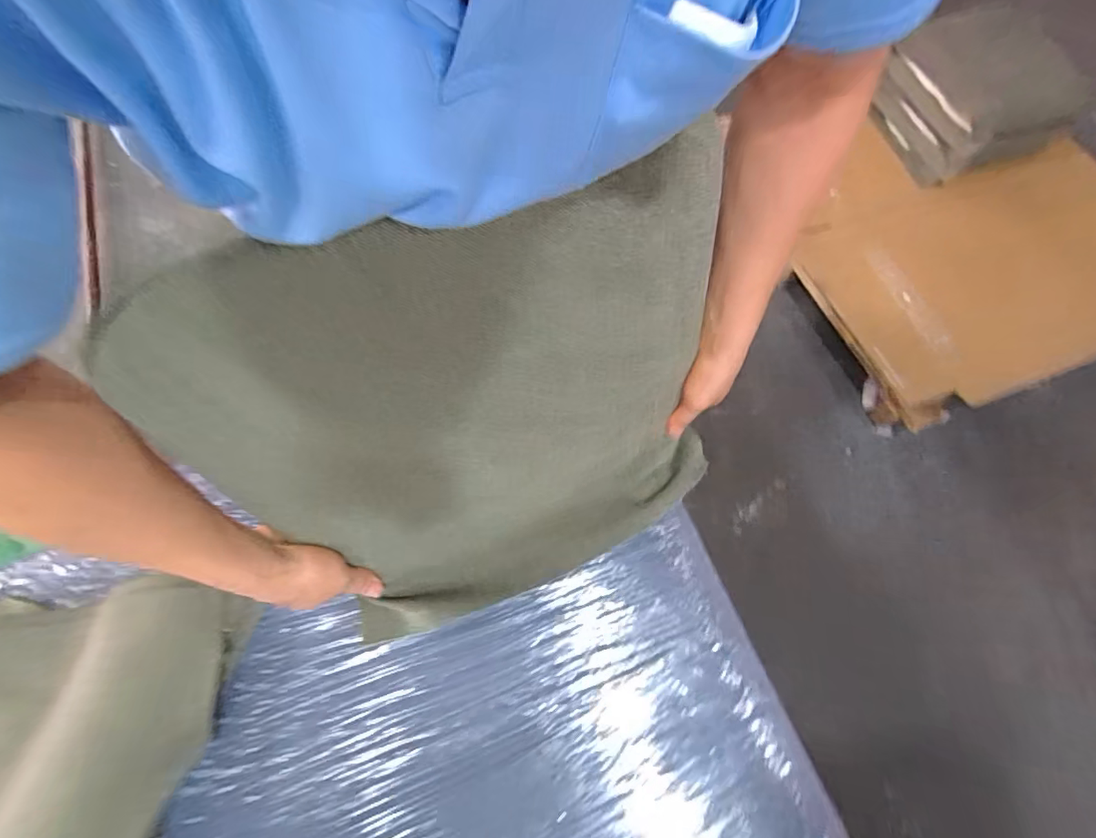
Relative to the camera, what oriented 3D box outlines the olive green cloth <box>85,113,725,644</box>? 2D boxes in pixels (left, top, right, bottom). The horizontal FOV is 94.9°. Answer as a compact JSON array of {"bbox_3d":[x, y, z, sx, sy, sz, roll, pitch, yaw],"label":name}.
[{"bbox_3d":[-0.039,0.016,0.425,0.423,0.420,0.067,-24,52,-11],"label":"olive green cloth"}]

